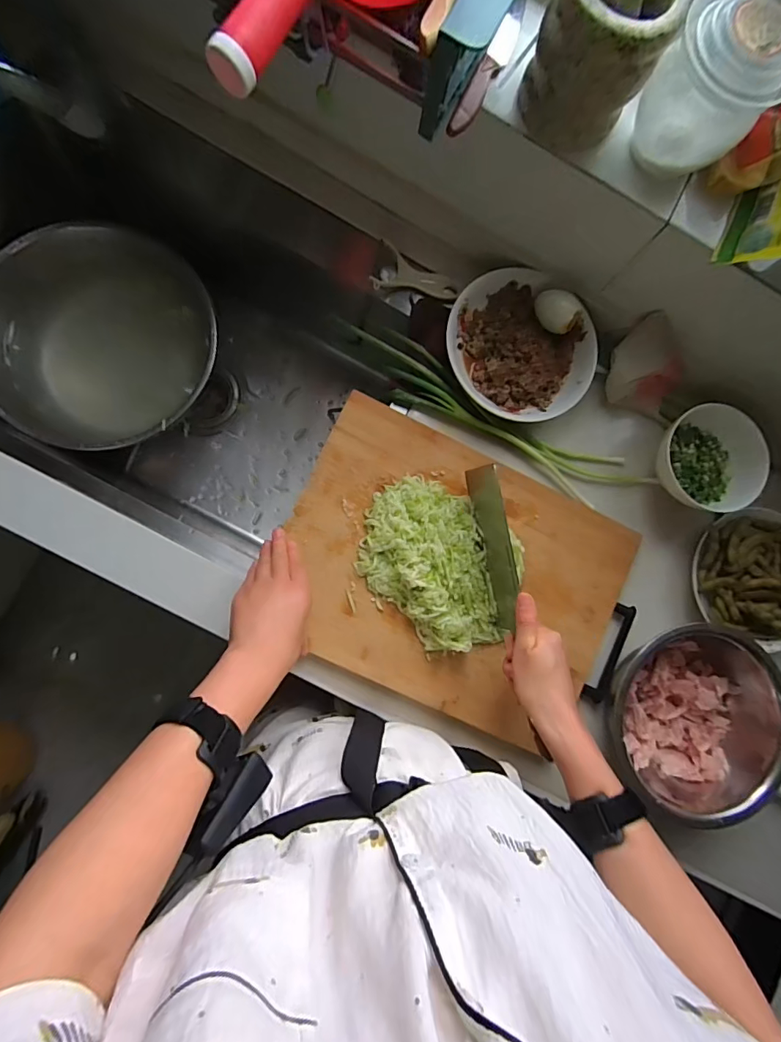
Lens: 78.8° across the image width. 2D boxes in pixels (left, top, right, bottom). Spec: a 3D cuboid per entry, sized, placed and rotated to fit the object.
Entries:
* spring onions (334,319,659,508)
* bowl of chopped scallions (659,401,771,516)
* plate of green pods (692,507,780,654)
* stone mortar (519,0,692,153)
[{"bbox_3d":[0.135,-0.124,0.592,0.417,0.031,0.066,27,82,-4],"label":"spring onions"},{"bbox_3d":[0.388,-0.069,0.596,0.116,0.074,0.126,1,85,-7],"label":"bowl of chopped scallions"},{"bbox_3d":[0.472,0.074,0.604,0.166,0.027,0.176,1,85,-7],"label":"plate of green pods"},{"bbox_3d":[0.177,-0.403,0.408,0.099,0.100,0.094,30,82,-4],"label":"stone mortar"}]

